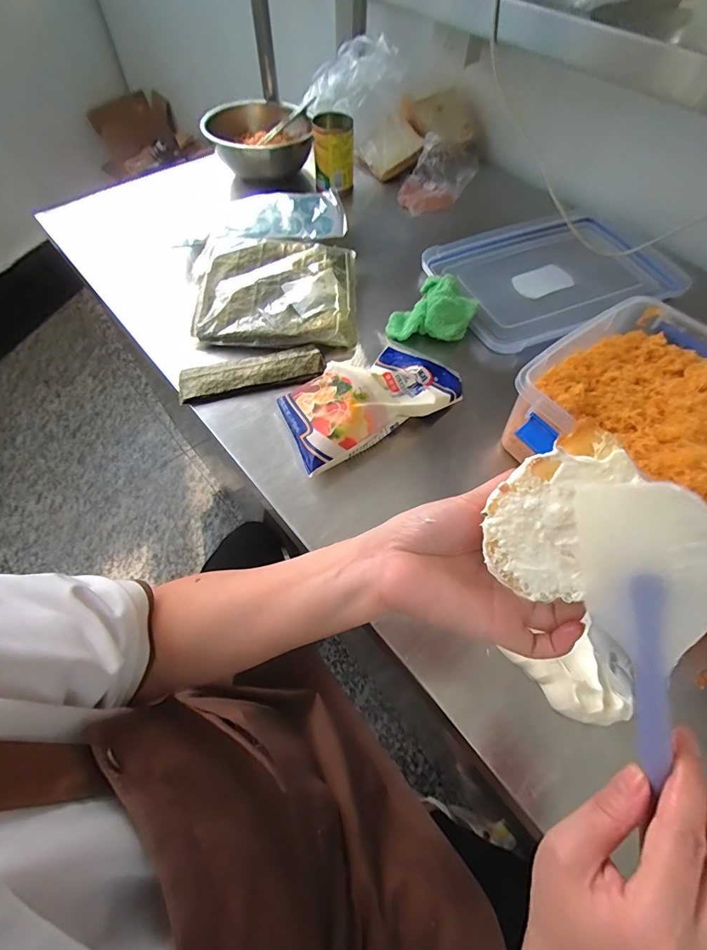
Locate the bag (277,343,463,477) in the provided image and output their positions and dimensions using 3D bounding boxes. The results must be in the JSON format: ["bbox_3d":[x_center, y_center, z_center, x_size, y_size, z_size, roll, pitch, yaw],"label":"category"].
[{"bbox_3d":[0.021,-0.100,0.503,0.230,0.052,0.122,-33,65,-18],"label":"bag"}]

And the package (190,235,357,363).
[{"bbox_3d":[-0.116,-0.276,0.609,0.241,0.029,0.208,4,60,2],"label":"package"}]

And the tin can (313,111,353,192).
[{"bbox_3d":[-0.036,-0.597,0.767,0.073,0.093,0.080,-2,60,-2],"label":"tin can"}]

